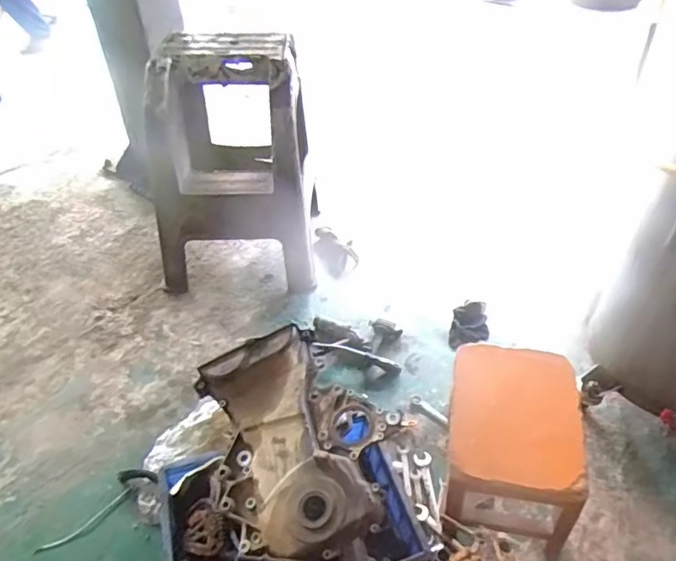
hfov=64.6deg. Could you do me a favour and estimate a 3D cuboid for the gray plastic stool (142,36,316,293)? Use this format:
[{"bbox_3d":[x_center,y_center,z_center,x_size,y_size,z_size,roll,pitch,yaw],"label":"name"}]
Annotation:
[{"bbox_3d":[-0.297,-0.337,1.527,0.453,0.610,0.453,-7,42,-6],"label":"gray plastic stool"}]

